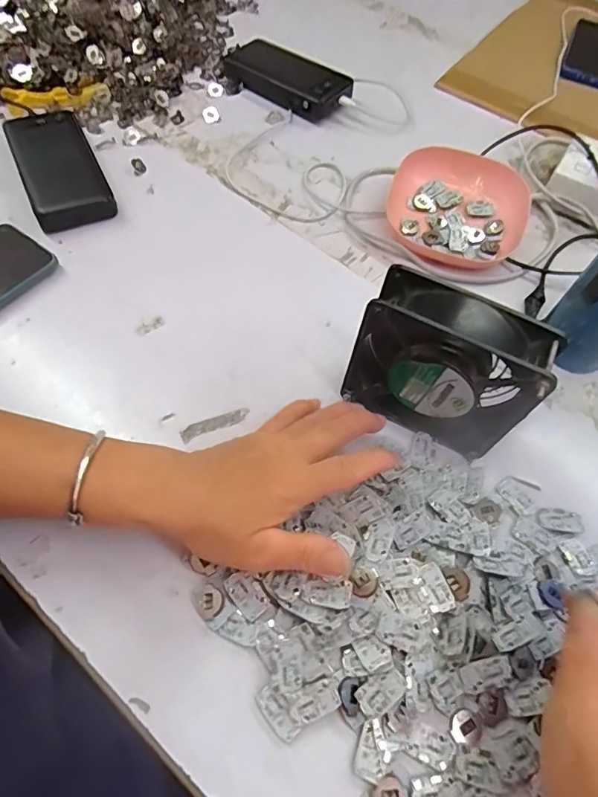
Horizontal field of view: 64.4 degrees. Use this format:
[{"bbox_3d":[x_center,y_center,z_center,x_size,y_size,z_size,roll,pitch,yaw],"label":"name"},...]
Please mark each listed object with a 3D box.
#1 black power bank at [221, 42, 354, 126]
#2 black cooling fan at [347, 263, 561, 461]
[{"bbox_3d":[-0.021,-0.398,0.590,0.171,0.027,0.070,30,63,12],"label":"black power bank"},{"bbox_3d":[0.102,-0.018,0.334,0.122,0.116,0.045,28,63,11],"label":"black cooling fan"}]

